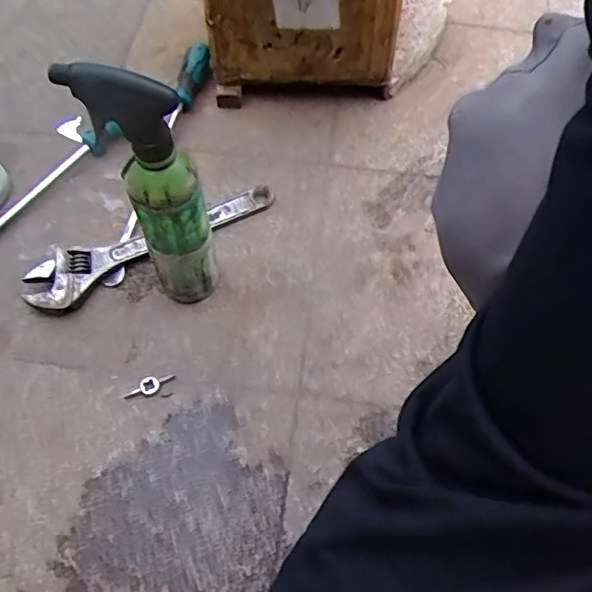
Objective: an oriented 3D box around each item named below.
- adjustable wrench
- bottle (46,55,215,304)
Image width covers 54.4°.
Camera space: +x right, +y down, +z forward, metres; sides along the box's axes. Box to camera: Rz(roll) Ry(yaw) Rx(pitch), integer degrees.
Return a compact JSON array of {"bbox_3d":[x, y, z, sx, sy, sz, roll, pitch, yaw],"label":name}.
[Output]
[{"bbox_3d":[-0.159,-0.067,0.634,0.282,0.032,0.058,-31,65,-18],"label":"adjustable wrench"},{"bbox_3d":[-0.122,-0.084,0.508,0.088,0.270,0.056,28,64,14],"label":"bottle"}]

